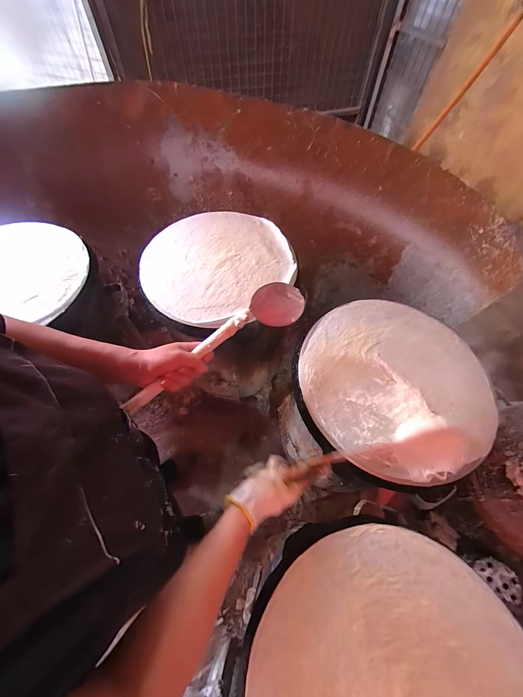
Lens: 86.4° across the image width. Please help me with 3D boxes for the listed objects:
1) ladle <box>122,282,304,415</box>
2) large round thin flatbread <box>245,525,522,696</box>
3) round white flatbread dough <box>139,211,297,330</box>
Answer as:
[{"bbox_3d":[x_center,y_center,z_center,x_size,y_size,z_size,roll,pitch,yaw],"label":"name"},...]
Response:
[{"bbox_3d":[-0.072,-0.005,0.472,0.336,0.082,0.069,-36,68,-20],"label":"ladle"},{"bbox_3d":[0.166,0.443,0.334,0.352,0.019,0.365,1,61,-1],"label":"large round thin flatbread"},{"bbox_3d":[-0.115,-0.226,0.702,0.367,0.019,0.339,1,61,-1],"label":"round white flatbread dough"}]

